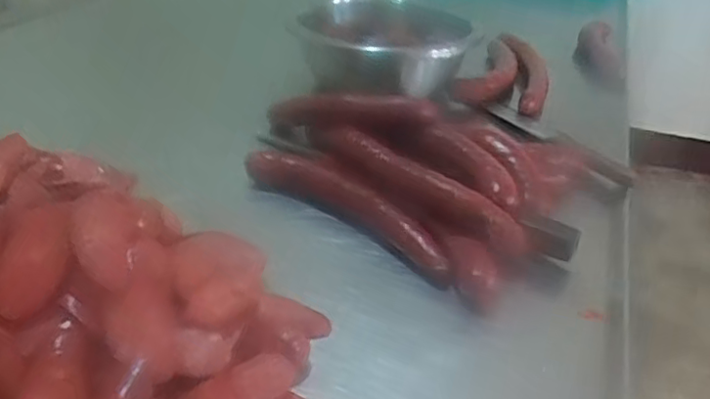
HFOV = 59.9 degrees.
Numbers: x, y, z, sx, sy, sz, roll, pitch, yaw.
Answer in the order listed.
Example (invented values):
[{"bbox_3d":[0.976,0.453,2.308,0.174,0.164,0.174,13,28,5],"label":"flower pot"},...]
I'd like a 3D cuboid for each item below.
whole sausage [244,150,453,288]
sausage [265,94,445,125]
[{"bbox_3d":[-0.011,0.003,0.623,0.265,0.041,0.064,27,38,31],"label":"whole sausage"},{"bbox_3d":[-0.010,-0.104,0.703,0.205,0.037,0.032,2,29,23],"label":"sausage"}]

